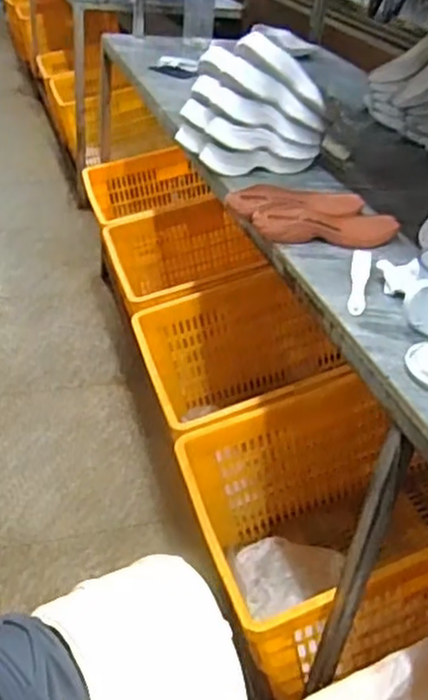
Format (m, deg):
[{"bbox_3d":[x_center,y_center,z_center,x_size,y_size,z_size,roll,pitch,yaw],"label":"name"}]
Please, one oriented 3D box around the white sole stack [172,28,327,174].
[{"bbox_3d":[0.082,-0.493,1.398,0.268,0.229,0.148,-1,35,-13],"label":"white sole stack"}]

